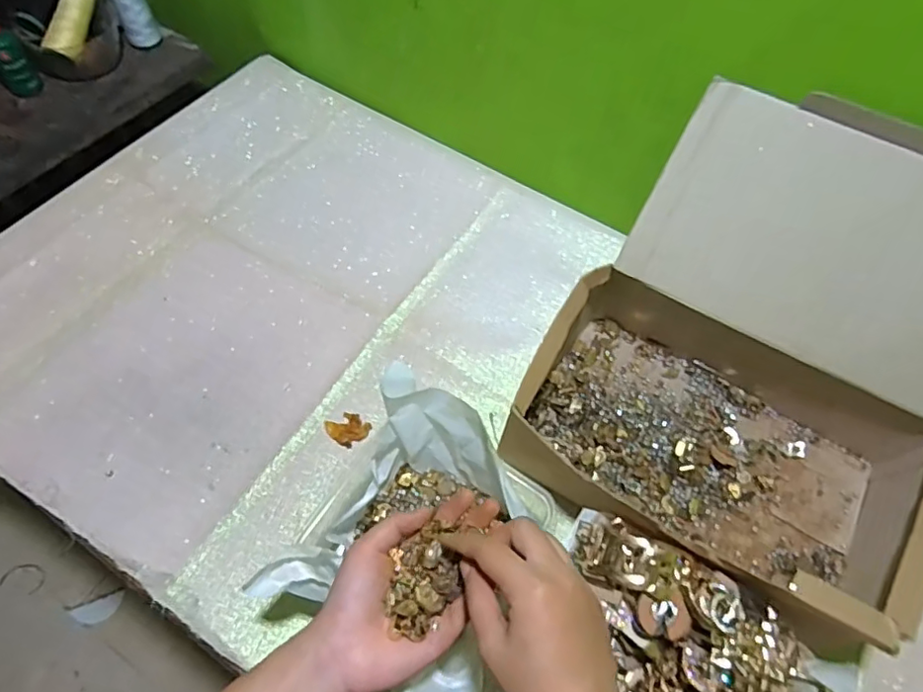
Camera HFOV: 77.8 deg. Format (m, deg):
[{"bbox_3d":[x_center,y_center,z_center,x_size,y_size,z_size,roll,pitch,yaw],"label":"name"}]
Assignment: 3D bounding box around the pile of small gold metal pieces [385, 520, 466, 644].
[{"bbox_3d":[-0.023,0.149,0.367,0.041,0.014,0.063,4,61,0],"label":"pile of small gold metal pieces"}]

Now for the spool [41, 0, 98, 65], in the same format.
[{"bbox_3d":[-0.525,-0.438,0.772,0.033,0.037,0.114,17,85,7],"label":"spool"}]

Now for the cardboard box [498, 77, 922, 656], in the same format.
[{"bbox_3d":[0.264,0.008,0.499,0.335,0.211,0.352,29,64,14],"label":"cardboard box"}]

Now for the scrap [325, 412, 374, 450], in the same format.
[{"bbox_3d":[-0.113,0.081,0.566,0.039,0.006,0.034,32,65,15],"label":"scrap"}]

